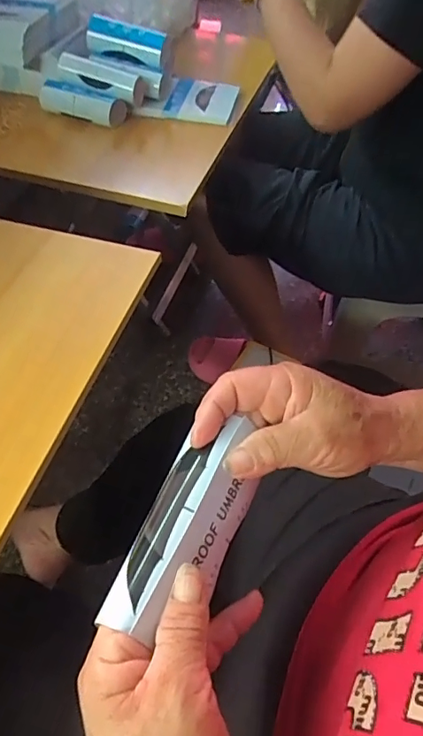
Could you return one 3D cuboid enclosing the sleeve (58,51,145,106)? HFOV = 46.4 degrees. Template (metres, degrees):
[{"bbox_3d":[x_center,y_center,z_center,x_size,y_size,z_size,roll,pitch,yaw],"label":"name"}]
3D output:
[{"bbox_3d":[-0.156,-0.412,0.702,0.120,0.037,0.038,14,50,-14],"label":"sleeve"}]

